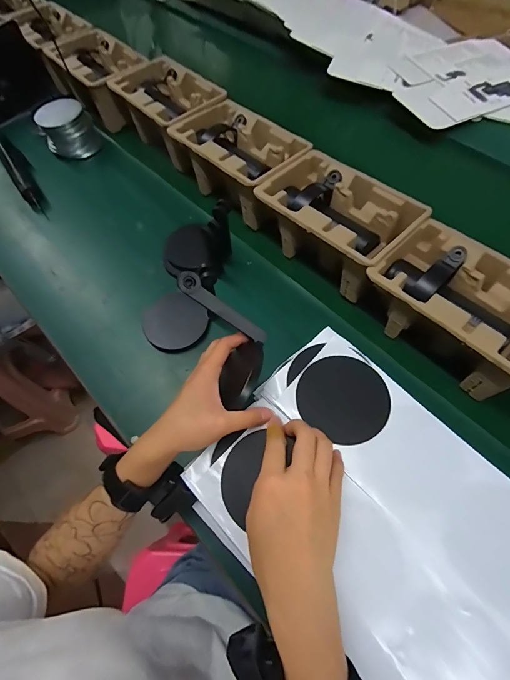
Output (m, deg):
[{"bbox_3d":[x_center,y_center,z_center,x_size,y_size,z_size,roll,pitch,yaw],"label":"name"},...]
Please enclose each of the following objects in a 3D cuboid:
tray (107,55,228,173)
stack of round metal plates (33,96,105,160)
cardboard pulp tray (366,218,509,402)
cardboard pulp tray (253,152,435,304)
[{"bbox_3d":[-0.180,-0.484,0.732,0.148,0.094,0.236,-42,71,-14],"label":"tray"},{"bbox_3d":[-0.396,-0.448,0.747,0.103,0.079,0.090,-31,69,-10],"label":"stack of round metal plates"},{"bbox_3d":[0.276,-0.047,0.477,0.221,0.100,0.145,42,75,18],"label":"cardboard pulp tray"},{"bbox_3d":[0.125,-0.189,0.559,0.226,0.104,0.147,41,75,18],"label":"cardboard pulp tray"}]

